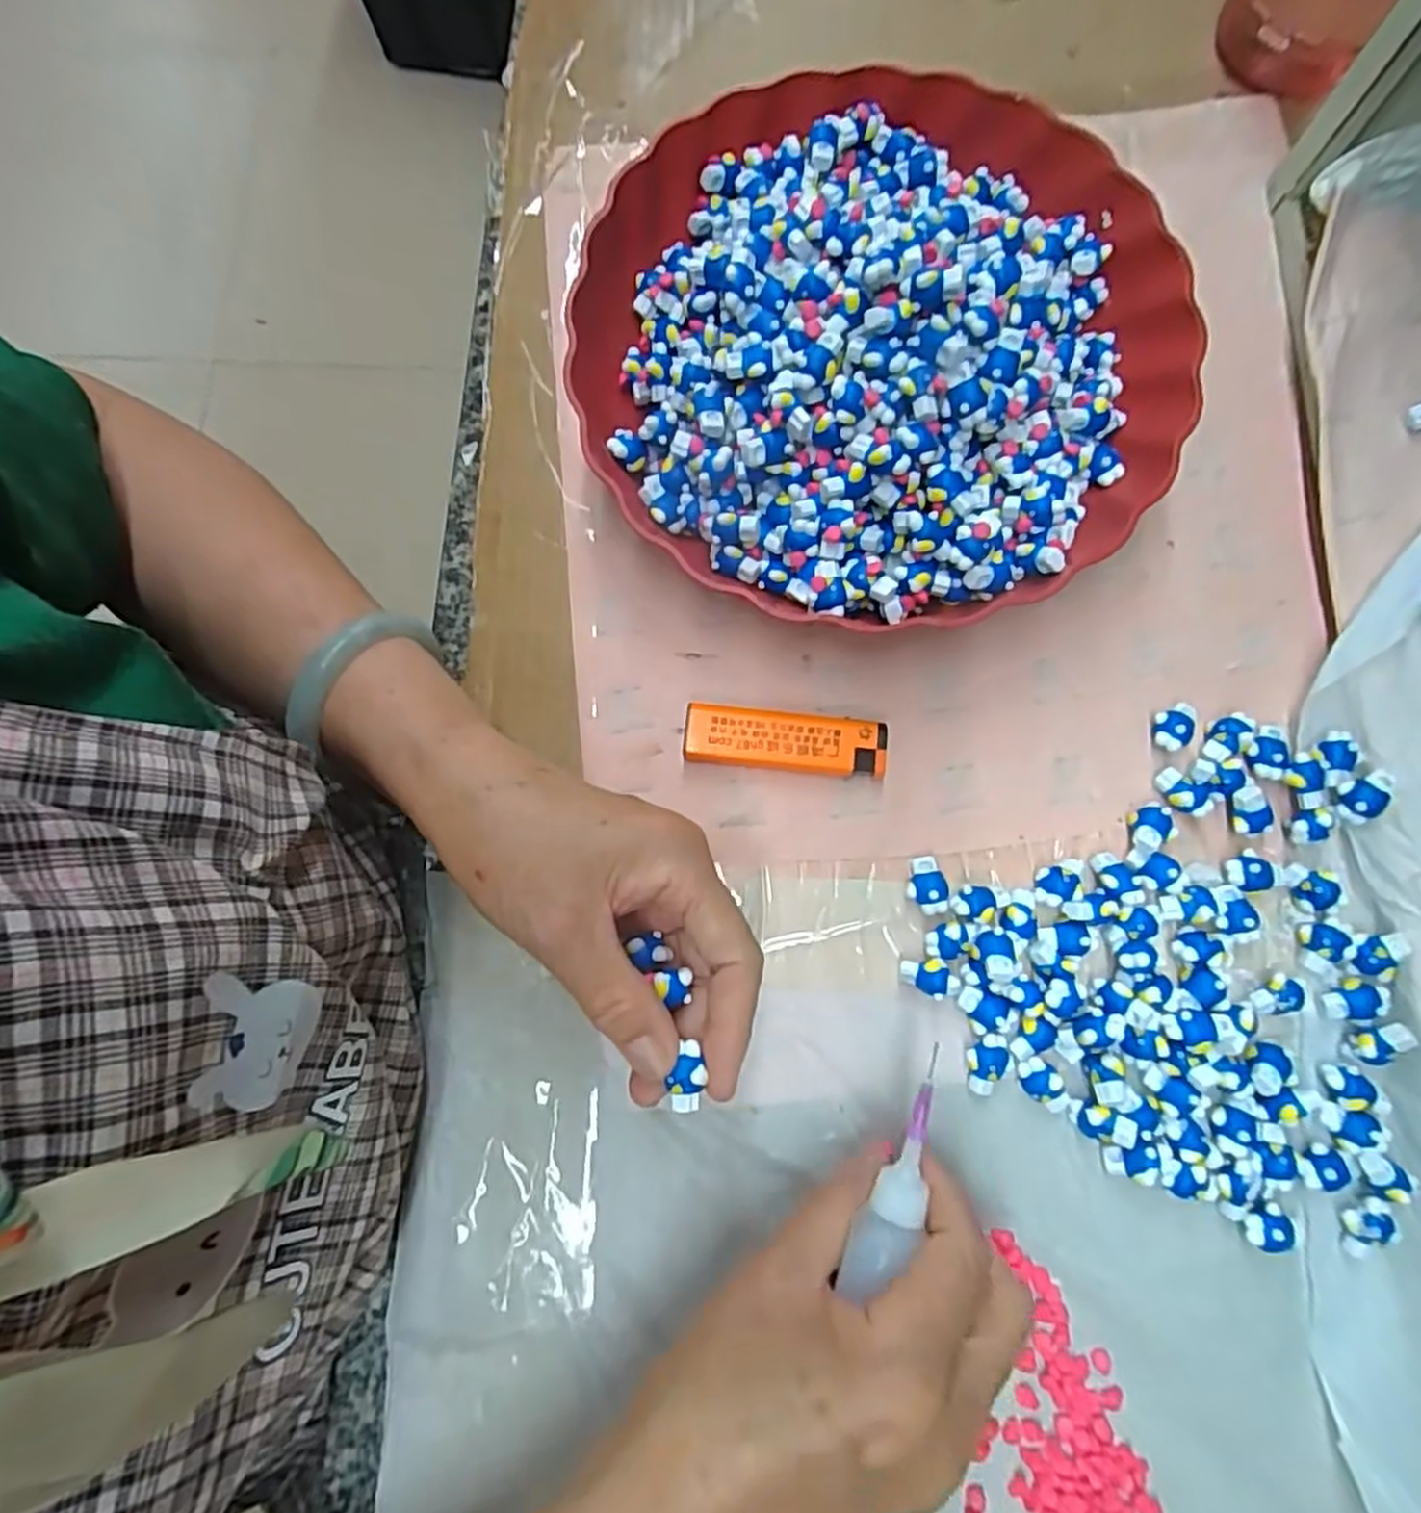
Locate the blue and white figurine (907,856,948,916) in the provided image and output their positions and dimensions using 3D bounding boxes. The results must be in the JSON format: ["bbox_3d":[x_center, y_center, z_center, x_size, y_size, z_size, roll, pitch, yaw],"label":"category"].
[{"bbox_3d":[0.084,0.050,0.296,0.014,0.011,0.022,-4,79,1],"label":"blue and white figurine"}]

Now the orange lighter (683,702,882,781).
[{"bbox_3d":[0.030,-0.006,0.307,0.079,0.014,0.023,5,79,2],"label":"orange lighter"}]

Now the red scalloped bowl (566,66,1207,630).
[{"bbox_3d":[0.069,-0.171,0.312,0.237,0.070,0.233,0,79,1],"label":"red scalloped bowl"}]

